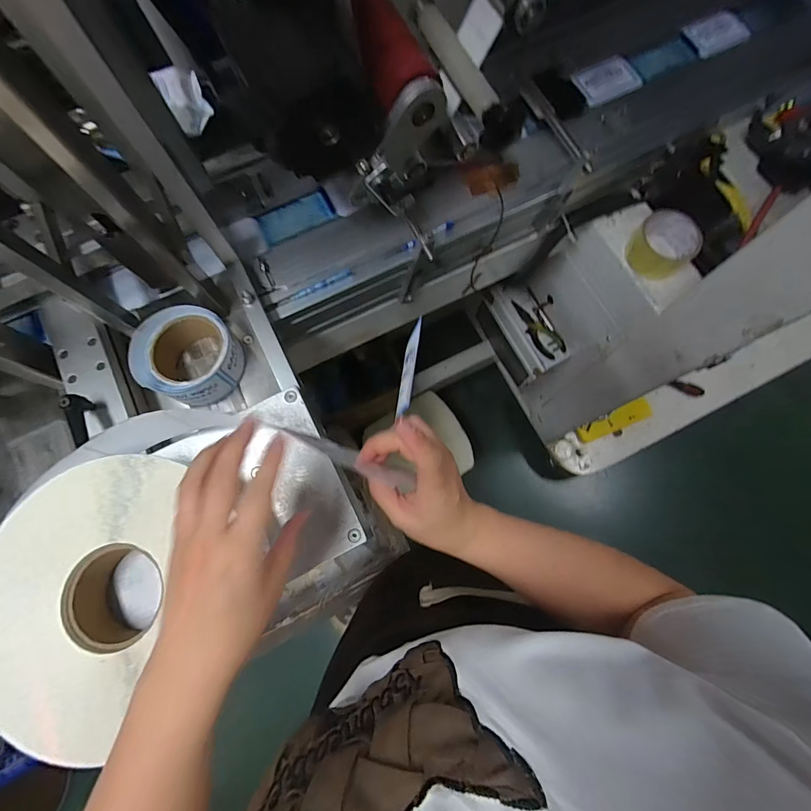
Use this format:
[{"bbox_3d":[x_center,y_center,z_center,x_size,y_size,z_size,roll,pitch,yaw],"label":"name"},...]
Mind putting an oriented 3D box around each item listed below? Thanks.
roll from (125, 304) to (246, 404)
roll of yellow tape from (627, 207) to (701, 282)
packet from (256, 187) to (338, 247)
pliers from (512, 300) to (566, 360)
[{"bbox_3d":[-0.250,-0.056,0.477,0.109,0.056,0.101,0,76,1],"label":"roll"},{"bbox_3d":[0.387,-0.240,0.629,0.082,0.062,0.090,-43,79,-9],"label":"roll of yellow tape"},{"bbox_3d":[-0.146,-0.256,0.559,0.100,0.007,0.054,-27,77,-6],"label":"packet"},{"bbox_3d":[0.292,-0.171,0.901,0.057,0.011,0.150,-27,77,-6],"label":"pliers"}]

